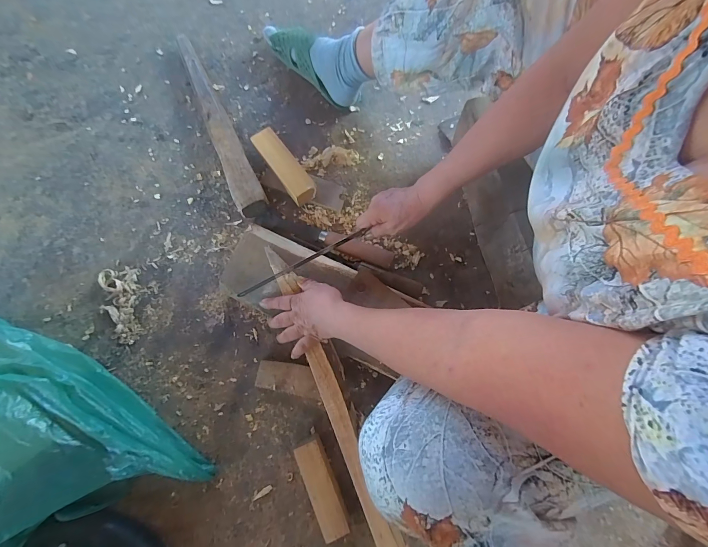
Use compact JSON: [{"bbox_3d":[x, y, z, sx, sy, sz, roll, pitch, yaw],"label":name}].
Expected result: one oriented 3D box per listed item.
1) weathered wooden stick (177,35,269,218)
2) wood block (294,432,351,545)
[{"bbox_3d":[-0.268,-0.299,0.616,0.056,0.056,0.433,-26,78,-7],"label":"weathered wooden stick"},{"bbox_3d":[-0.045,0.311,0.478,0.040,0.052,0.129,-22,80,-5],"label":"wood block"}]

